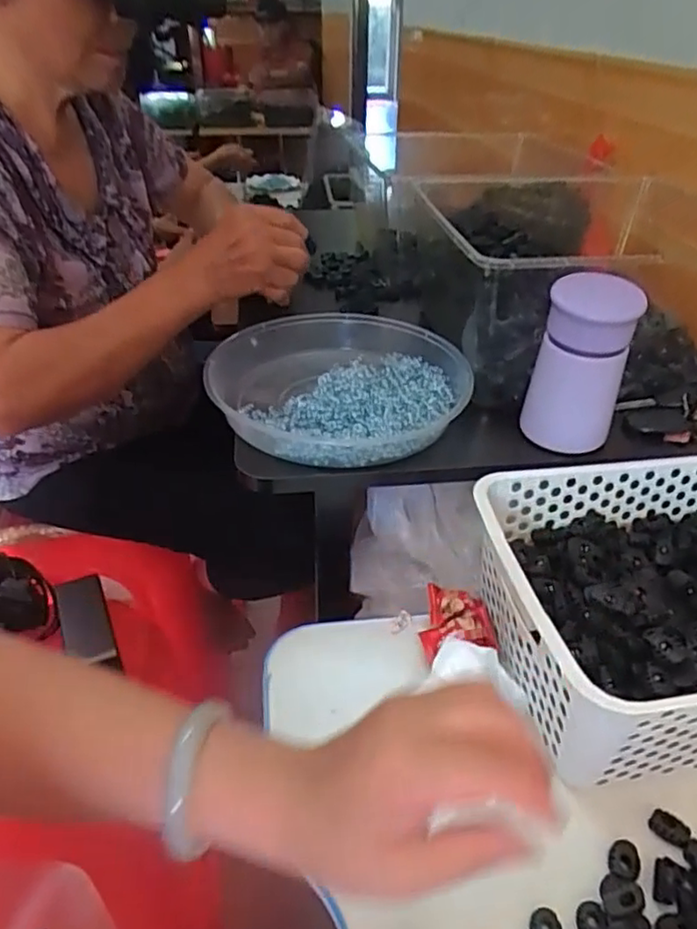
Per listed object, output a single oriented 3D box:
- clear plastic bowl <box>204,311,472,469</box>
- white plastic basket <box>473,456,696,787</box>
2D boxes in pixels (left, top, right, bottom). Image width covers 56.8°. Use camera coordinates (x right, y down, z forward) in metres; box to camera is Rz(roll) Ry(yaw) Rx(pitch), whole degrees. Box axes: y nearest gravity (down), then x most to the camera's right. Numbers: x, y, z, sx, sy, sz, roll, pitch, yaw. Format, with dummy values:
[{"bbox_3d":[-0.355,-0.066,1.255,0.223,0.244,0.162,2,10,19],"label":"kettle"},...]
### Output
[{"bbox_3d":[-0.009,-0.082,0.609,0.238,0.052,0.258,-1,38,4],"label":"clear plastic bowl"},{"bbox_3d":[0.263,0.092,0.464,0.313,0.118,0.206,-9,38,-5],"label":"white plastic basket"}]

